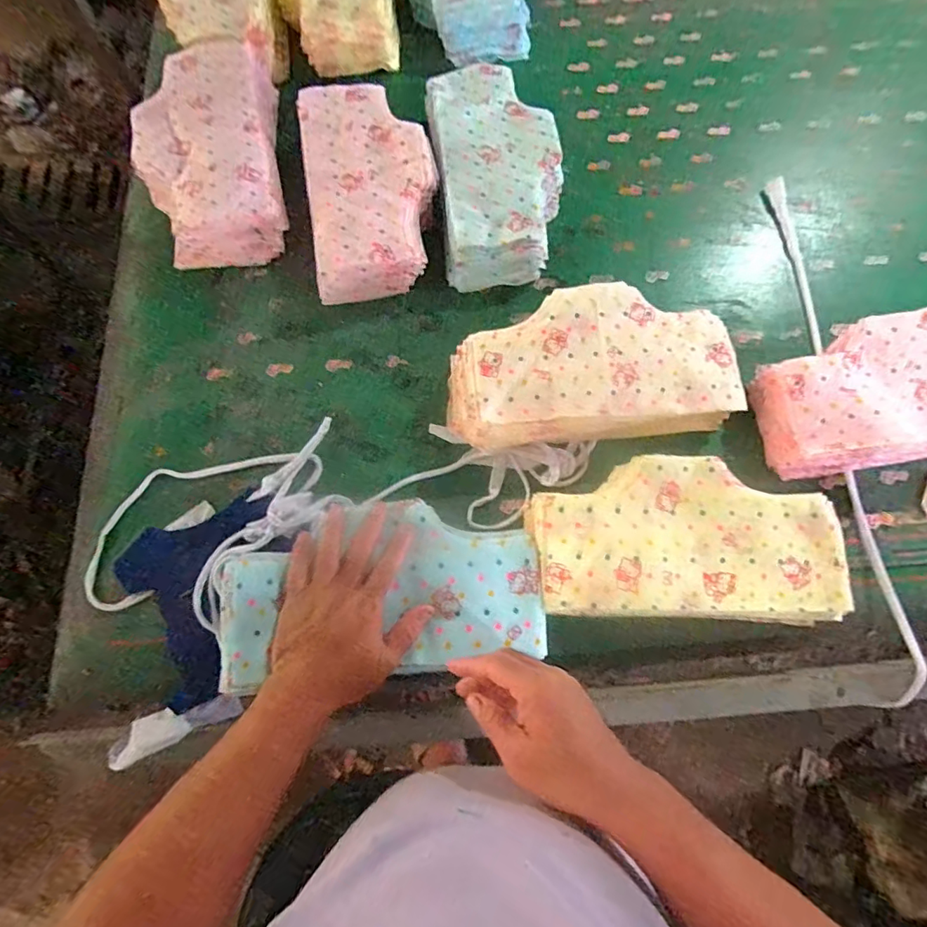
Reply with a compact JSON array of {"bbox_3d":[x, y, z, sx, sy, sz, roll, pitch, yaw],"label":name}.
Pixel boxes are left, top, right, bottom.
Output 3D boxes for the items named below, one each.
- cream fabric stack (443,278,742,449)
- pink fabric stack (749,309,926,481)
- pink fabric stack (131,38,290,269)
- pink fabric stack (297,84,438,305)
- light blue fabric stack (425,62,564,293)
[{"bbox_3d":[0.148,-0.105,0.626,0.324,0.086,0.172,-7,72,-3],"label":"cream fabric stack"},{"bbox_3d":[0.506,-0.081,0.620,0.305,0.080,0.159,-6,72,-2],"label":"pink fabric stack"},{"bbox_3d":[-0.357,-0.444,0.737,0.187,0.062,0.359,-11,73,-4],"label":"pink fabric stack"},{"bbox_3d":[-0.126,-0.376,0.713,0.165,0.072,0.323,-9,73,-3],"label":"pink fabric stack"},{"bbox_3d":[0.045,-0.406,0.730,0.163,0.070,0.326,-7,72,-2],"label":"light blue fabric stack"}]

